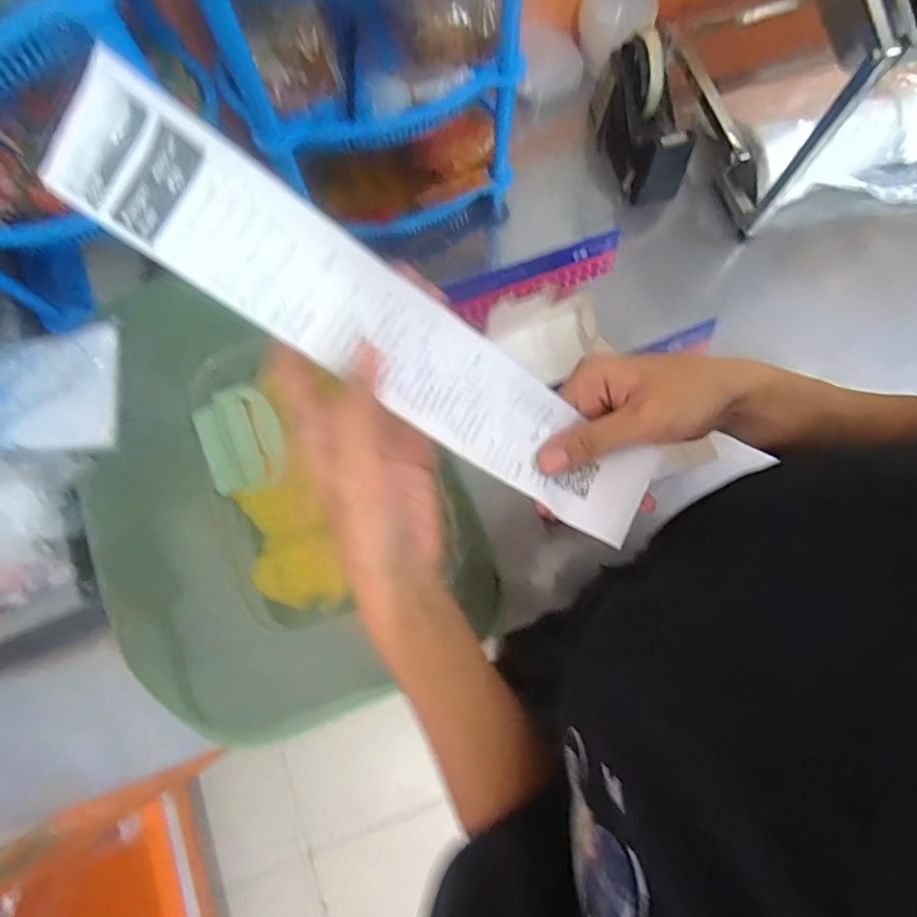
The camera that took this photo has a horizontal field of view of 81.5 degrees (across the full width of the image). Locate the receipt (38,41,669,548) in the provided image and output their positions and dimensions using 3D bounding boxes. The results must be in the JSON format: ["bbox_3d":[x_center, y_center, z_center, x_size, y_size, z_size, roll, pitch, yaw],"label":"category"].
[{"bbox_3d":[-0.025,-0.054,0.248,0.298,0.022,0.056,33,78,-18],"label":"receipt"}]

